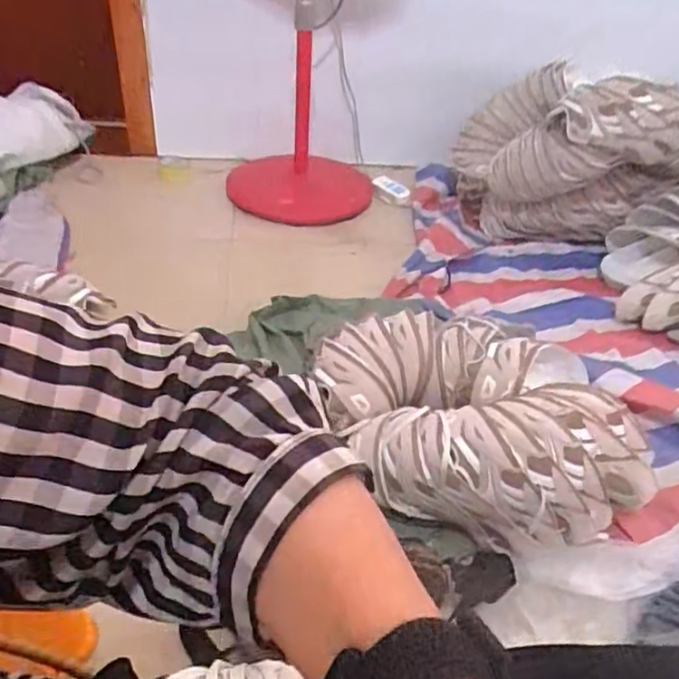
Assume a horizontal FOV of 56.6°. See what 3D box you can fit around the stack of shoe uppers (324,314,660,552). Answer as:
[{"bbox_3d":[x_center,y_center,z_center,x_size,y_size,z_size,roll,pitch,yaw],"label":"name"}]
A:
[{"bbox_3d":[0.231,0.121,0.995,0.443,0.165,0.424,-11,39,-21],"label":"stack of shoe uppers"}]

